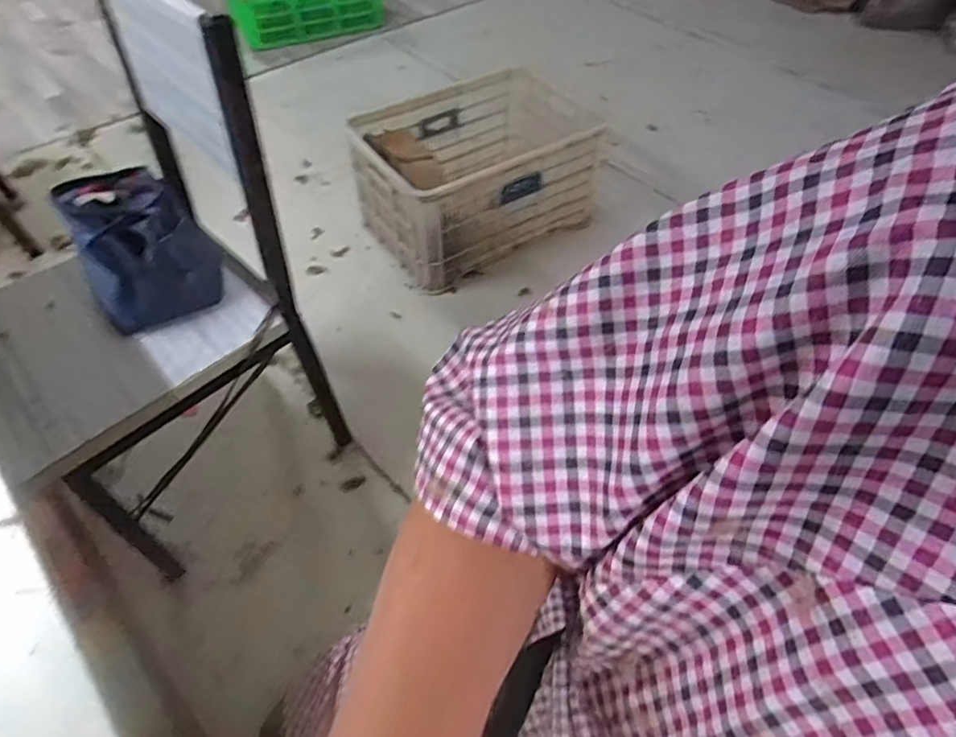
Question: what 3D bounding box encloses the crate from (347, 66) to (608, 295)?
[{"bbox_3d":[0.002,-0.546,1.600,0.632,0.302,0.456,-27,57,-21],"label":"crate"}]

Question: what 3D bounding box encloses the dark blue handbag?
[{"bbox_3d":[-0.507,-0.189,0.877,0.177,0.154,0.193,-25,56,-20],"label":"dark blue handbag"}]

